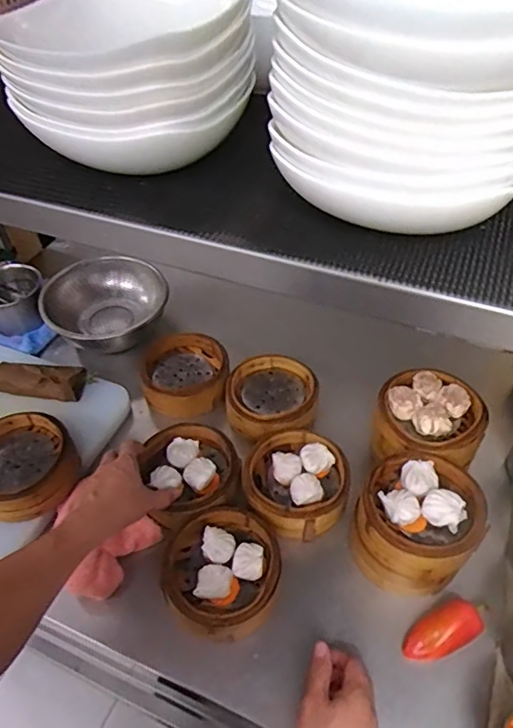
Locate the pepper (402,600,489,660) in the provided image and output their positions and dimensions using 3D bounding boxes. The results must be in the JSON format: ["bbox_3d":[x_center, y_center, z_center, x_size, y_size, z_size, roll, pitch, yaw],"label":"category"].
[{"bbox_3d":[0.221,0.312,0.641,0.106,0.034,0.047,-27,50,-4],"label":"pepper"}]

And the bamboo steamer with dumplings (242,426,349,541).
[{"bbox_3d":[0.054,0.164,0.767,0.142,0.062,0.151,-1,47,1],"label":"bamboo steamer with dumplings"}]

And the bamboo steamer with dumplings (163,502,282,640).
[{"bbox_3d":[-0.040,0.260,0.683,0.140,0.070,0.150,5,47,6],"label":"bamboo steamer with dumplings"}]

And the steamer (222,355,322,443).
[{"bbox_3d":[0.023,0.054,0.863,0.143,0.045,0.146,6,47,7],"label":"steamer"}]

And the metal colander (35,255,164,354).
[{"bbox_3d":[-0.276,-0.110,0.991,0.209,0.068,0.205,32,55,28],"label":"metal colander"}]

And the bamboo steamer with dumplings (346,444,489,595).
[{"bbox_3d":[0.202,0.200,0.687,0.147,0.109,0.146,23,51,21],"label":"bamboo steamer with dumplings"}]

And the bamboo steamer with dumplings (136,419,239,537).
[{"bbox_3d":[-0.094,0.147,0.769,0.126,0.046,0.149,-22,50,-18],"label":"bamboo steamer with dumplings"}]

